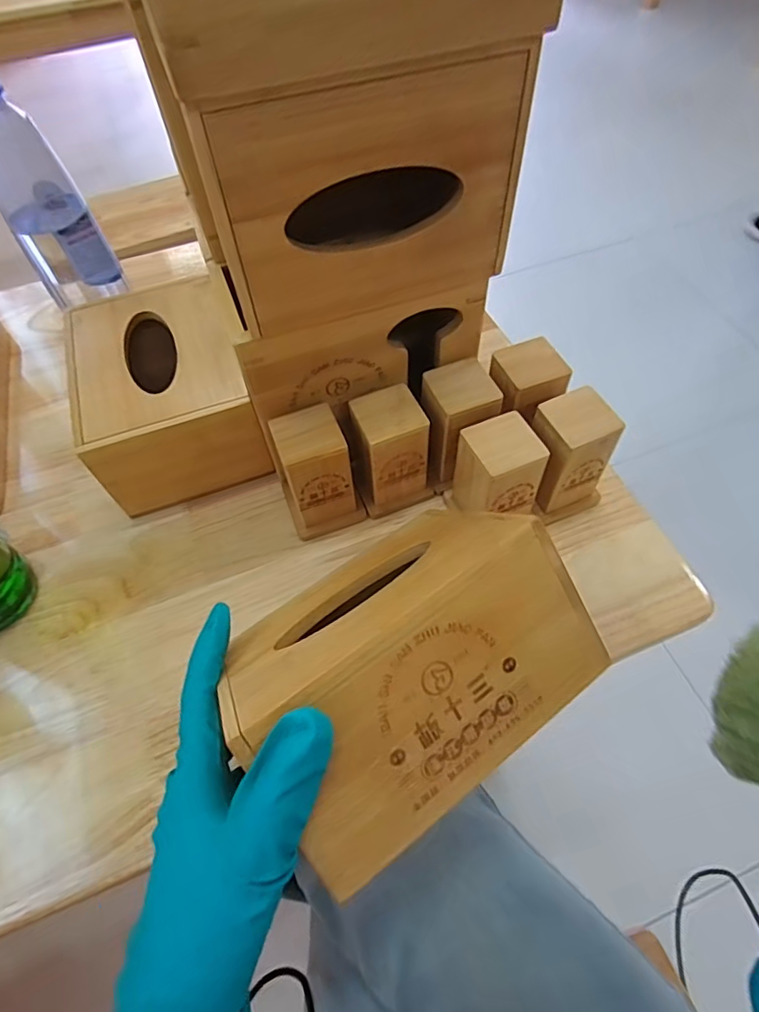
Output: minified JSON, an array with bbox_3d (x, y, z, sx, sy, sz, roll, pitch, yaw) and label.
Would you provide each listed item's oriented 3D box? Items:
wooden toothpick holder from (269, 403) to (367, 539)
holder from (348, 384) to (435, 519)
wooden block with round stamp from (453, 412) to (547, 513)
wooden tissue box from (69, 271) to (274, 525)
[{"bbox_3d":[-0.045,-0.022,0.387,0.050,0.088,0.049,-18,59,-9],"label":"wooden toothpick holder"},{"bbox_3d":[0.006,-0.039,0.390,0.052,0.083,0.048,-21,60,-11],"label":"holder"},{"bbox_3d":[0.079,-0.020,0.368,0.049,0.073,0.049,-24,60,-12],"label":"wooden block with round stamp"},{"bbox_3d":[-0.169,-0.089,0.434,0.119,0.089,0.163,-19,59,-9],"label":"wooden tissue box"}]

